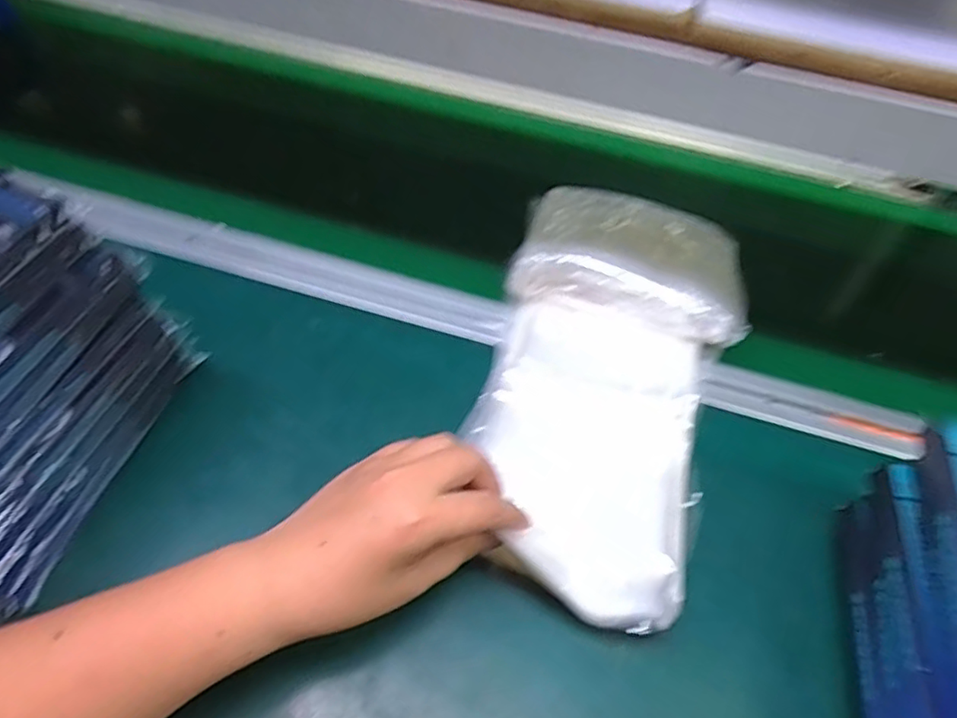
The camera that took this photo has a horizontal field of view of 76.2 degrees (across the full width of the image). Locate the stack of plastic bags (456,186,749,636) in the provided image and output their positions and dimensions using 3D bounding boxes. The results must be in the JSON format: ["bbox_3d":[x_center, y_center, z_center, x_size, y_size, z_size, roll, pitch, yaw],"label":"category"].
[{"bbox_3d":[0.096,-0.005,0.428,0.165,0.044,0.357,13,55,5],"label":"stack of plastic bags"}]

